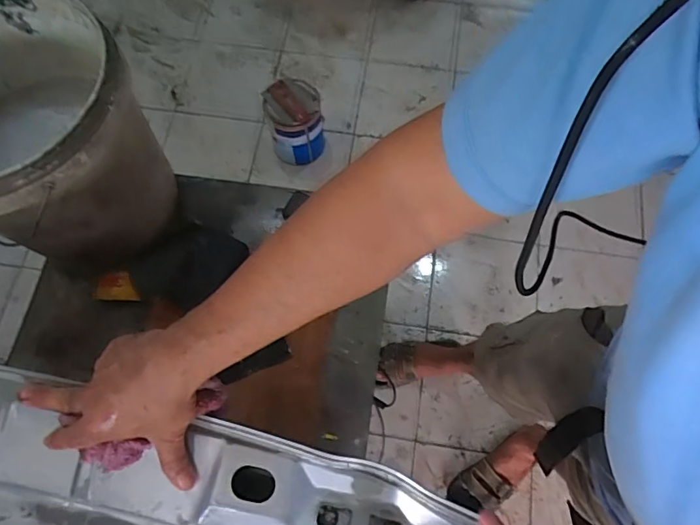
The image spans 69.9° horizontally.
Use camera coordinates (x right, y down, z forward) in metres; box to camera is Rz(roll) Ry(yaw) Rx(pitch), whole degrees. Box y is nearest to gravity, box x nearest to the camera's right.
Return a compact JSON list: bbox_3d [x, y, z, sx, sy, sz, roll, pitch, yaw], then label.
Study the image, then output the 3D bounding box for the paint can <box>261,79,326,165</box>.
[{"bbox_3d":[-0.159,-0.410,1.487,0.158,0.251,0.165,0,70,1],"label":"paint can"}]

